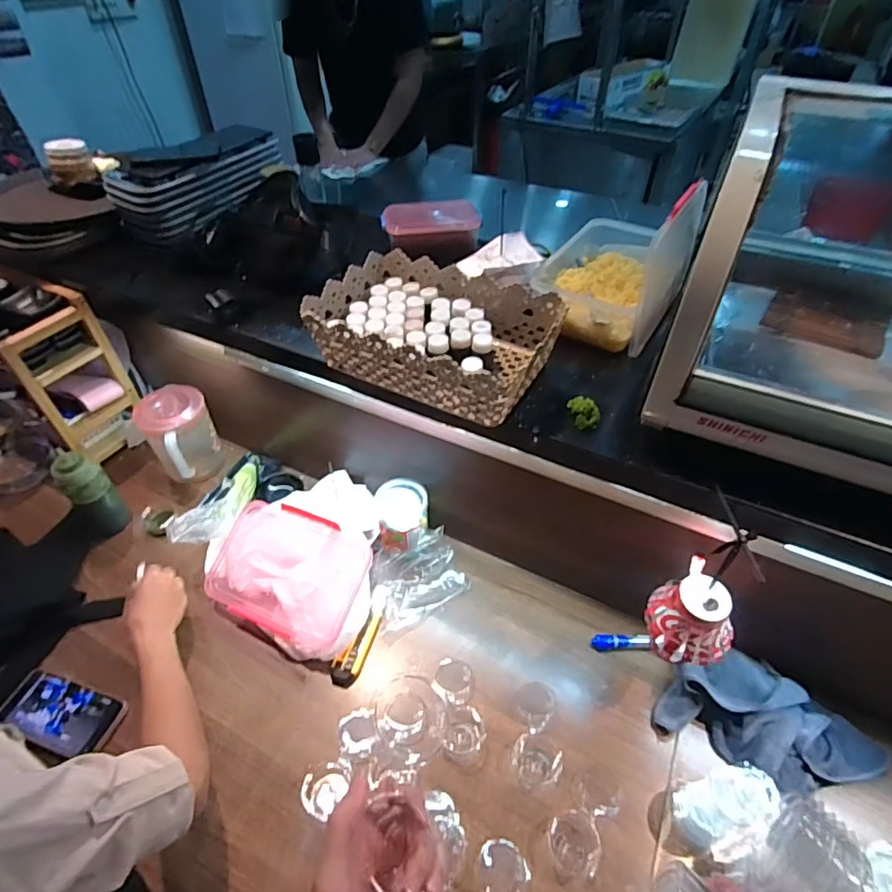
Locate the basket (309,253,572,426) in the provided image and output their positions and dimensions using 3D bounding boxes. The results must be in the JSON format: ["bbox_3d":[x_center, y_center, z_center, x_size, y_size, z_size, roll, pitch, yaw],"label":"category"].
[{"bbox_3d":[-0.015,-0.149,0.678,0.287,0.081,0.194,22,49,20],"label":"basket"}]

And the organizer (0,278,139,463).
[{"bbox_3d":[-0.812,-0.172,1.008,0.363,0.289,0.152,21,48,19],"label":"organizer"}]

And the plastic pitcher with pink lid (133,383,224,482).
[{"bbox_3d":[-0.497,-0.019,0.979,0.116,0.142,0.131,-30,53,-27],"label":"plastic pitcher with pink lid"}]

